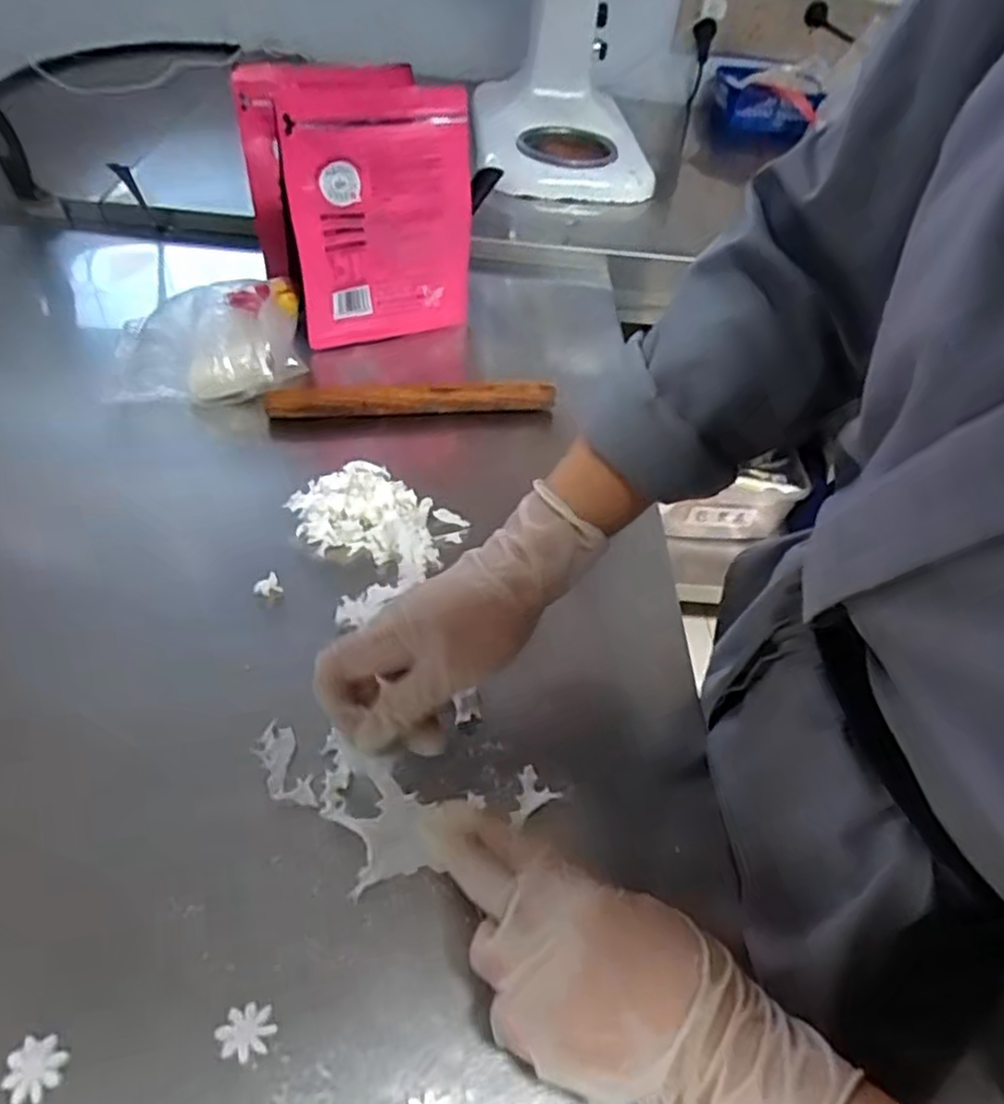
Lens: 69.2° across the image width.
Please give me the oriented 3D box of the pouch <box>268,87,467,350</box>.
[{"bbox_3d":[-0.100,-0.280,0.624,0.160,0.190,0.023,-18,52,-22],"label":"pouch"}]

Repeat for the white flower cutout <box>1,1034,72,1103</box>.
[{"bbox_3d":[-0.181,0.198,0.280,0.022,0.004,0.021,3,47,-4],"label":"white flower cutout"}]

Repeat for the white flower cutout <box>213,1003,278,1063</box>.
[{"bbox_3d":[-0.104,0.195,0.296,0.022,0.004,0.019,-16,51,-21],"label":"white flower cutout"}]

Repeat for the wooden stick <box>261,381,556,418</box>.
[{"bbox_3d":[-0.072,-0.126,0.595,0.233,0.024,0.012,-4,32,-12],"label":"wooden stick"}]

